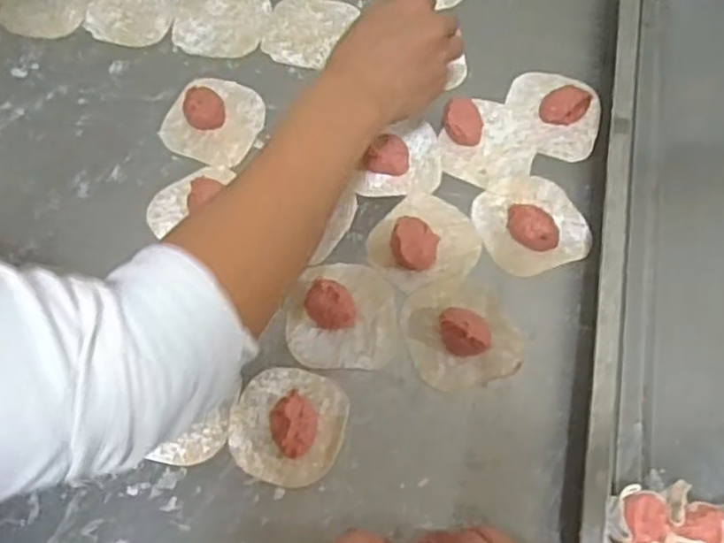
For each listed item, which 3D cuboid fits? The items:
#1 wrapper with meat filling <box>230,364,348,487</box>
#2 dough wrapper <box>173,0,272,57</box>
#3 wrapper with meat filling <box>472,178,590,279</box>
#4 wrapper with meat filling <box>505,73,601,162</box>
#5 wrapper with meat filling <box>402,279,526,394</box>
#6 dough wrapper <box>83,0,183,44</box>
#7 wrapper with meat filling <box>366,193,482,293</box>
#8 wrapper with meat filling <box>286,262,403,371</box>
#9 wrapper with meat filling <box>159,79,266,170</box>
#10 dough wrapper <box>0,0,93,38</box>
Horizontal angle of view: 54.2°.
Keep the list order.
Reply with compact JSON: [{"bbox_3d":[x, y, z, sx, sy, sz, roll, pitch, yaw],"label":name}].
[{"bbox_3d":[-0.050,0.100,0.472,0.075,0.024,0.076,0,66,0],"label":"wrapper with meat filling"},{"bbox_3d":[-0.125,-0.224,0.632,0.079,0.004,0.076,7,66,3],"label":"dough wrapper"},{"bbox_3d":[0.130,-0.041,0.539,0.075,0.019,0.080,0,66,0],"label":"wrapper with meat filling"},{"bbox_3d":[0.157,-0.133,0.579,0.076,0.017,0.078,18,67,8],"label":"wrapper with meat filling"},{"bbox_3d":[0.070,0.040,0.498,0.075,0.025,0.079,0,66,0],"label":"wrapper with meat filling"},{"bbox_3d":[-0.207,-0.238,0.641,0.080,0.004,0.074,11,66,5],"label":"dough wrapper"},{"bbox_3d":[0.048,-0.024,0.529,0.072,0.018,0.077,0,66,0],"label":"wrapper with meat filling"},{"bbox_3d":[-0.013,0.026,0.504,0.080,0.023,0.079,3,66,1],"label":"wrapper with meat filling"},{"bbox_3d":[-0.123,-0.130,0.587,0.076,0.019,0.082,21,68,9],"label":"wrapper with meat filling"},{"bbox_3d":[-0.286,-0.246,0.644,0.079,0.005,0.078,0,66,0],"label":"dough wrapper"}]

